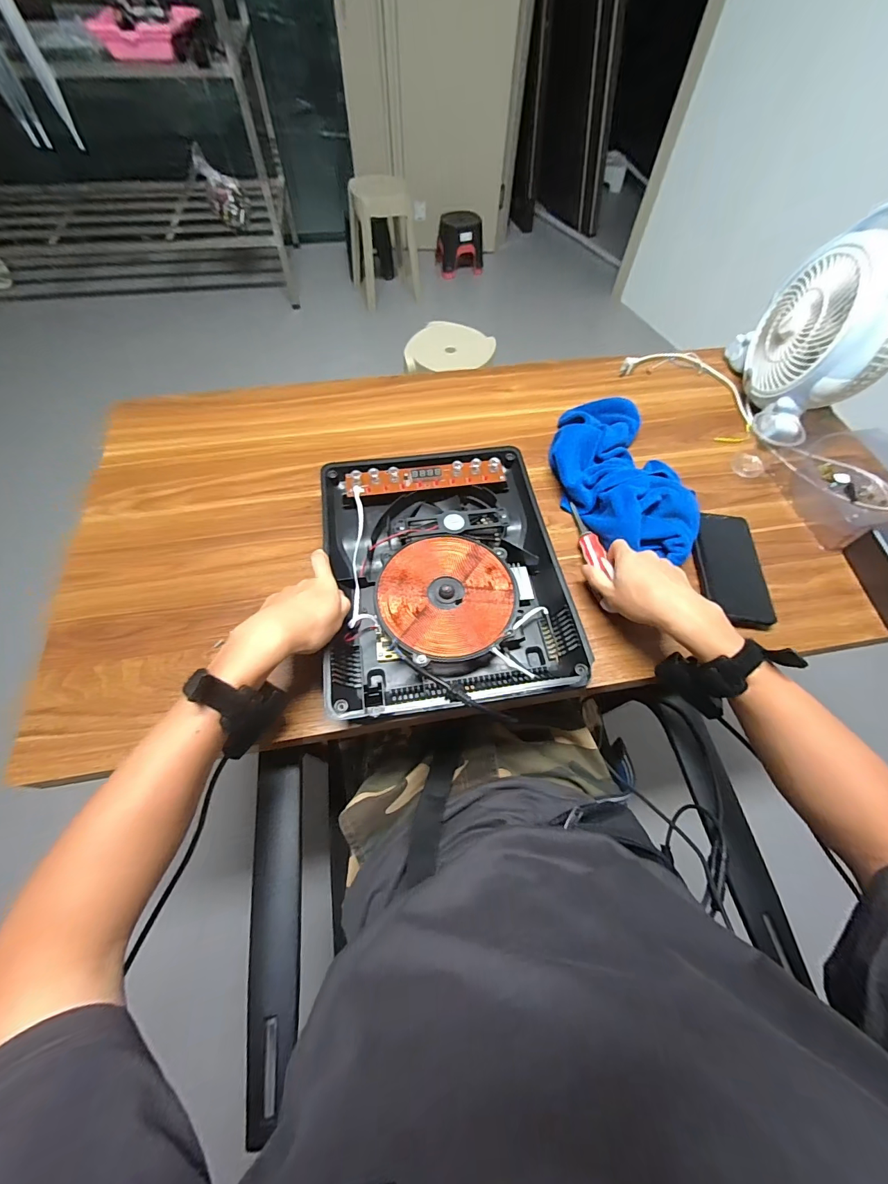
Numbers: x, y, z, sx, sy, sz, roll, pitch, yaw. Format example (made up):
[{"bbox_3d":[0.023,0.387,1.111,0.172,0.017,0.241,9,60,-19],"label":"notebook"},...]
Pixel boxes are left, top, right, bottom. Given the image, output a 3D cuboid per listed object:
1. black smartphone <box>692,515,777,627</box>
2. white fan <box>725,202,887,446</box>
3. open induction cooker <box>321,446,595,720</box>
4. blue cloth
[{"bbox_3d":[0.374,-0.041,0.555,0.085,0.011,0.175,8,59,4],"label":"black smartphone"},{"bbox_3d":[0.572,-0.383,0.621,0.125,0.236,0.270,7,59,3],"label":"white fan"},{"bbox_3d":[-0.002,-0.026,0.509,0.267,0.061,0.334,-7,60,-6],"label":"open induction cooker"},{"bbox_3d":[0.243,-0.173,0.604,0.163,0.053,0.303,-3,59,-3],"label":"blue cloth"}]

